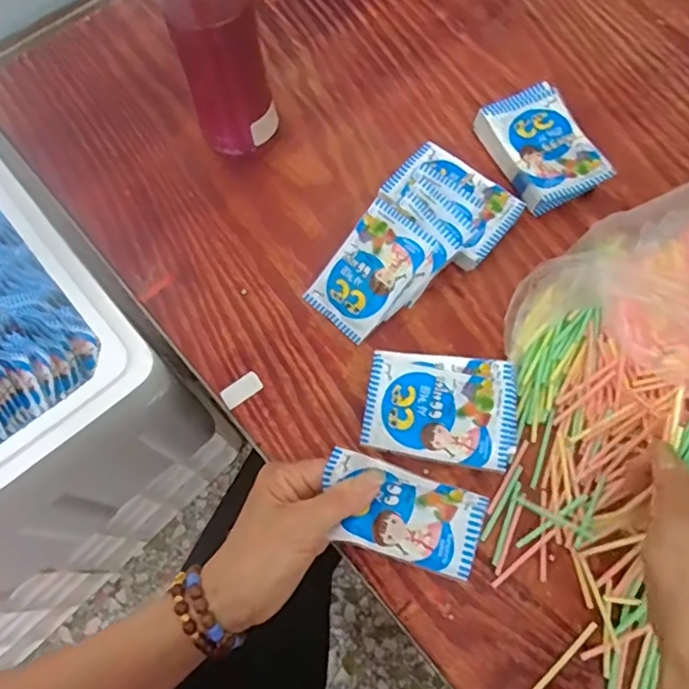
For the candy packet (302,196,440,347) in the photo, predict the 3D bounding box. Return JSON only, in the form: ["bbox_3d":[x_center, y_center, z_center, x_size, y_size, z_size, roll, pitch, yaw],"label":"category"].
[{"bbox_3d":[0.020,-0.060,0.471,0.064,0.010,0.104,42,101,20],"label":"candy packet"}]

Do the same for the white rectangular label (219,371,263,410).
[{"bbox_3d":[-0.082,0.036,0.461,0.033,0.004,0.019,-37,73,-11],"label":"white rectangular label"}]

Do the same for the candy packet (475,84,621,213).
[{"bbox_3d":[0.174,-0.172,0.518,0.073,0.033,0.109,-22,71,-6],"label":"candy packet"}]

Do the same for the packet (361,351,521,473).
[{"bbox_3d":[0.072,0.045,0.426,0.108,0.008,0.080,10,70,4],"label":"packet"}]

